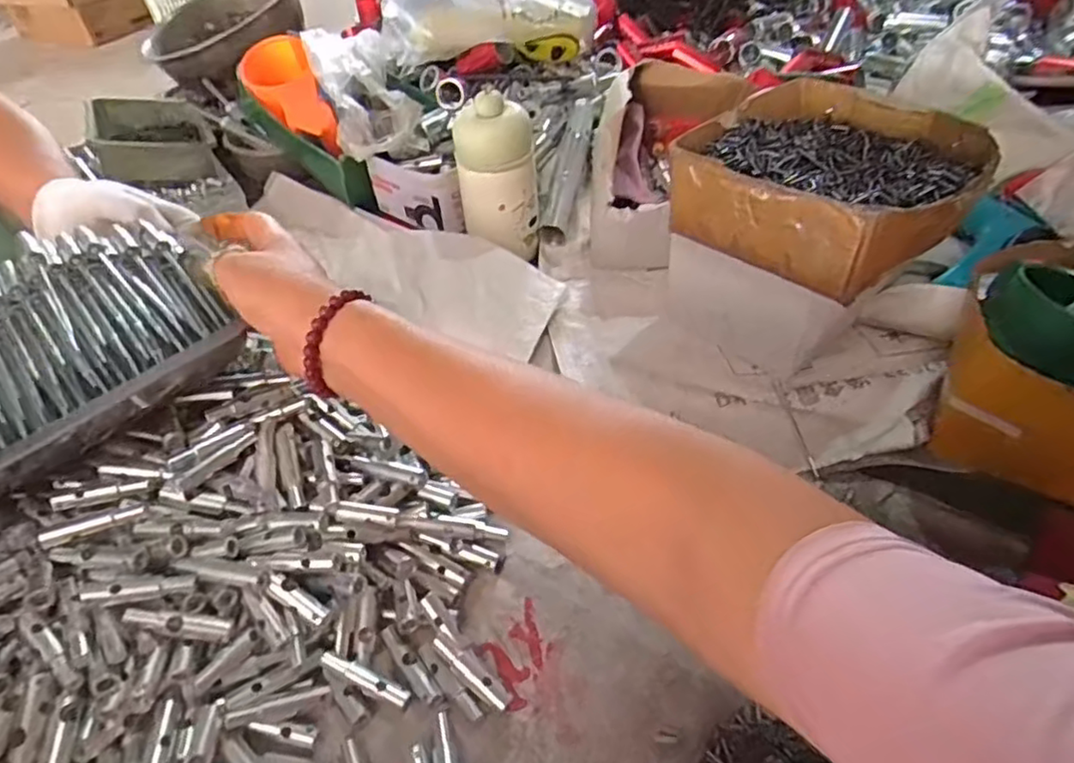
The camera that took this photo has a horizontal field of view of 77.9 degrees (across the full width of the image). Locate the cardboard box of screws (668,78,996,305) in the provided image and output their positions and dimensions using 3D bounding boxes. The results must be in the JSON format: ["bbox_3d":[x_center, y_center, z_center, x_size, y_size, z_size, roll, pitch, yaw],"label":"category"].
[{"bbox_3d":[0.200,-0.149,0.469,0.185,0.053,0.194,-36,53,-28],"label":"cardboard box of screws"}]

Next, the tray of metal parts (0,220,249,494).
[{"bbox_3d":[-0.322,-0.014,0.407,0.148,0.055,0.240,32,55,30],"label":"tray of metal parts"}]

